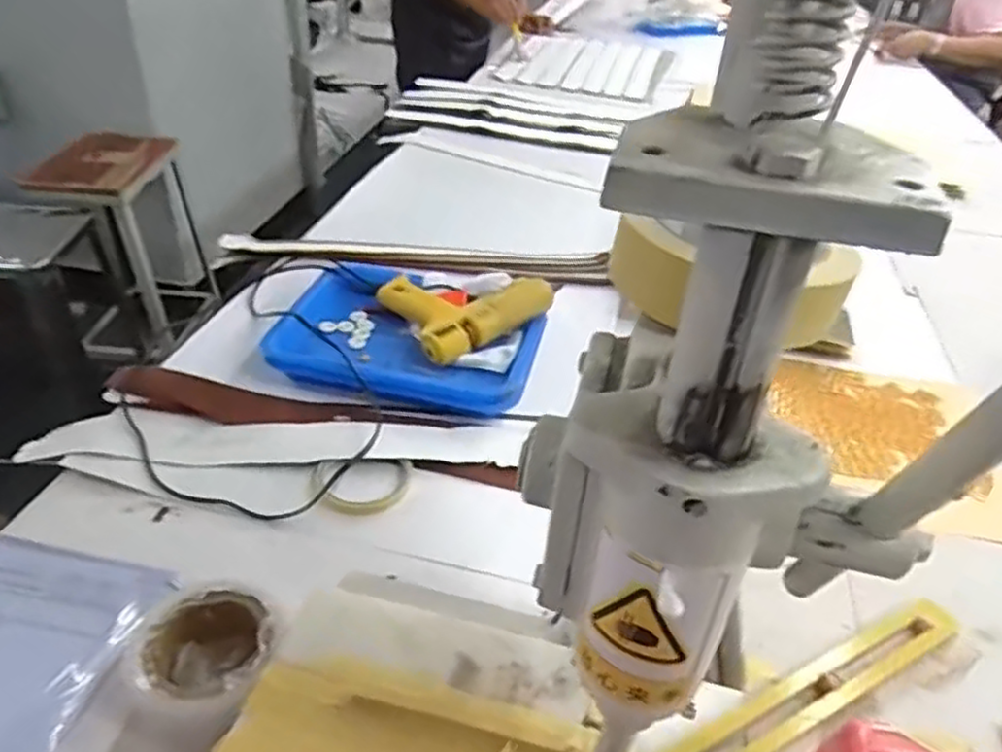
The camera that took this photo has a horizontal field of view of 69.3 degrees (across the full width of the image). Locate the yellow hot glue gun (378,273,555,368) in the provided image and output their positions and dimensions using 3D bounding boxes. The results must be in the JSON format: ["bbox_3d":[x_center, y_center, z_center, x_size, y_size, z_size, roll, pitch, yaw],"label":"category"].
[{"bbox_3d":[-0.041,-0.085,0.872,0.168,0.054,0.158,-20,43,-29],"label":"yellow hot glue gun"}]

